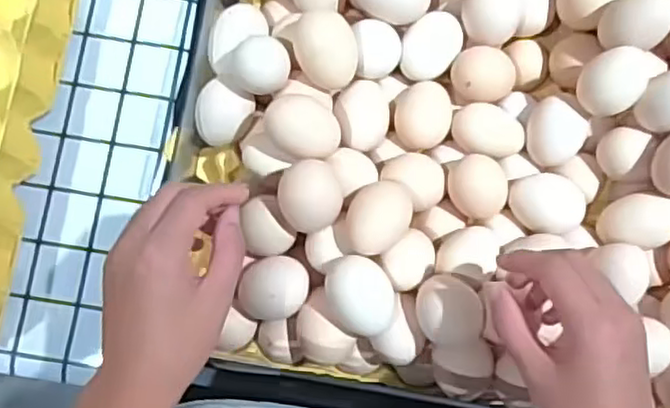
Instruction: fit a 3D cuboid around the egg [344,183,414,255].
[{"bbox_3d":[0.029,0.011,0.469,0.040,0.038,0.051,31,82,3],"label":"egg"}]

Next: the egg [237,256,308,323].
[{"bbox_3d":[-0.042,0.059,0.474,0.044,0.042,0.044,0,82,-1],"label":"egg"}]

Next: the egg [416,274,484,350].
[{"bbox_3d":[0.075,0.071,0.451,0.039,0.040,0.044,0,82,-1],"label":"egg"}]

